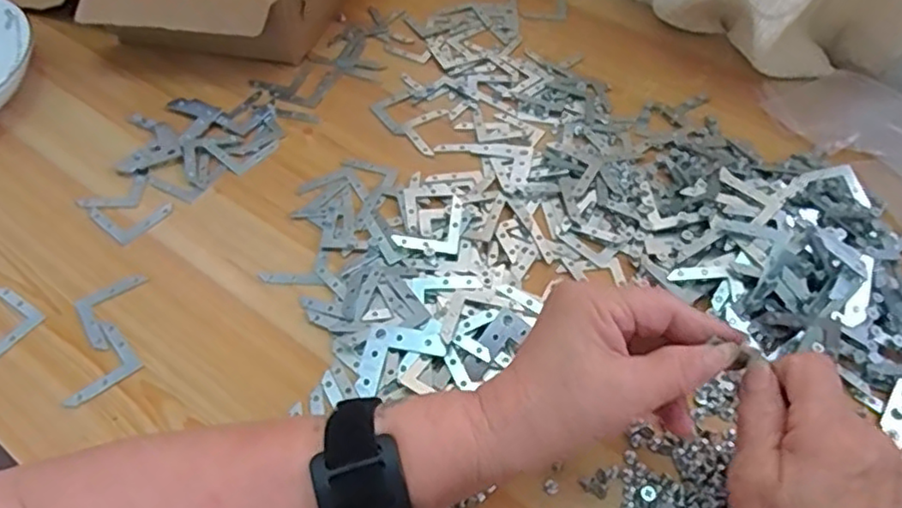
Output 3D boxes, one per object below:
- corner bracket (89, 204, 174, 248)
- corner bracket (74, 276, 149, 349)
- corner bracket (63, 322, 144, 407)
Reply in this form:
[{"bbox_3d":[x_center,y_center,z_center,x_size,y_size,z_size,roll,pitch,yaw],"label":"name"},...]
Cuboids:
[{"bbox_3d":[-0.217,-0.027,0.440,0.042,0.005,0.041,30,56,24],"label":"corner bracket"},{"bbox_3d":[-0.199,0.034,0.388,0.041,0.004,0.042,-28,55,-21],"label":"corner bracket"},{"bbox_3d":[-0.203,0.062,0.366,0.042,0.004,0.040,-35,57,-26],"label":"corner bracket"}]

